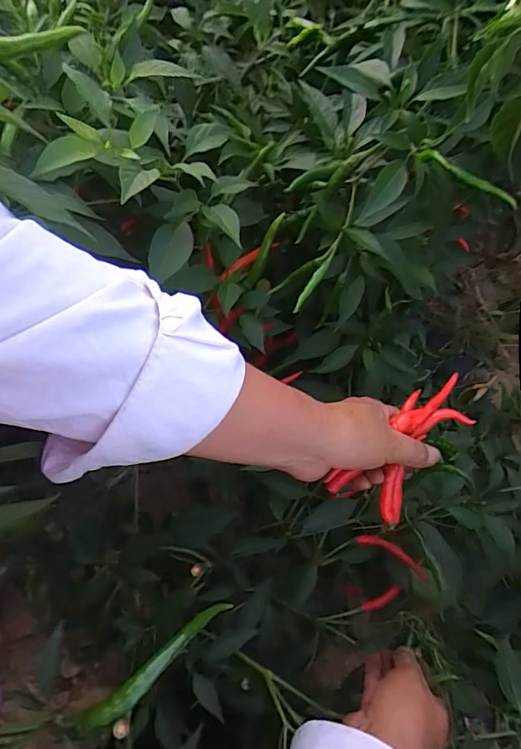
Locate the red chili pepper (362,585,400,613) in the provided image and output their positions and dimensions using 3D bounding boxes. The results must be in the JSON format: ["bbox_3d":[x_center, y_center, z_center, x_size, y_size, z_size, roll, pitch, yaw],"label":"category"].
[{"bbox_3d":[0.126,0.234,0.479,0.044,0.007,0.012,-23,74,-8],"label":"red chili pepper"}]

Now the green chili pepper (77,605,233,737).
[{"bbox_3d":[-0.051,0.150,0.242,0.089,0.013,0.011,-29,73,-38],"label":"green chili pepper"}]

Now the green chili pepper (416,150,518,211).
[{"bbox_3d":[0.132,-0.125,0.292,0.069,0.006,0.007,32,74,9],"label":"green chili pepper"}]

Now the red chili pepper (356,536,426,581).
[{"bbox_3d":[0.139,0.188,0.485,0.079,0.006,0.017,30,53,4],"label":"red chili pepper"}]

